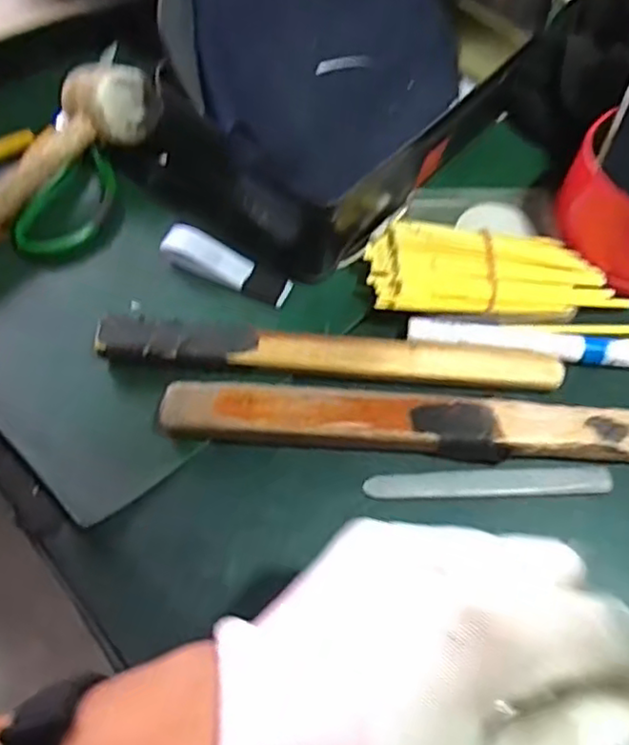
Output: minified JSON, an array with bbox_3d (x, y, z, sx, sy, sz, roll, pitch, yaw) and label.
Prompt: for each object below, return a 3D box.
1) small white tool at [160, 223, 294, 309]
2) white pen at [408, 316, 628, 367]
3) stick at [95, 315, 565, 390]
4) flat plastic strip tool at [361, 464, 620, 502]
[{"bbox_3d":[-0.055,-0.065,0.403,0.083,0.008,0.025,28,66,13],"label":"small white tool"},{"bbox_3d":[0.125,-0.017,0.381,0.140,0.012,0.019,6,63,2],"label":"white pen"},{"bbox_3d":[0.009,-0.010,0.372,0.254,0.020,0.027,4,65,1],"label":"stick"},{"bbox_3d":[0.094,0.059,0.353,0.129,0.005,0.016,-1,63,-2],"label":"flat plastic strip tool"}]

